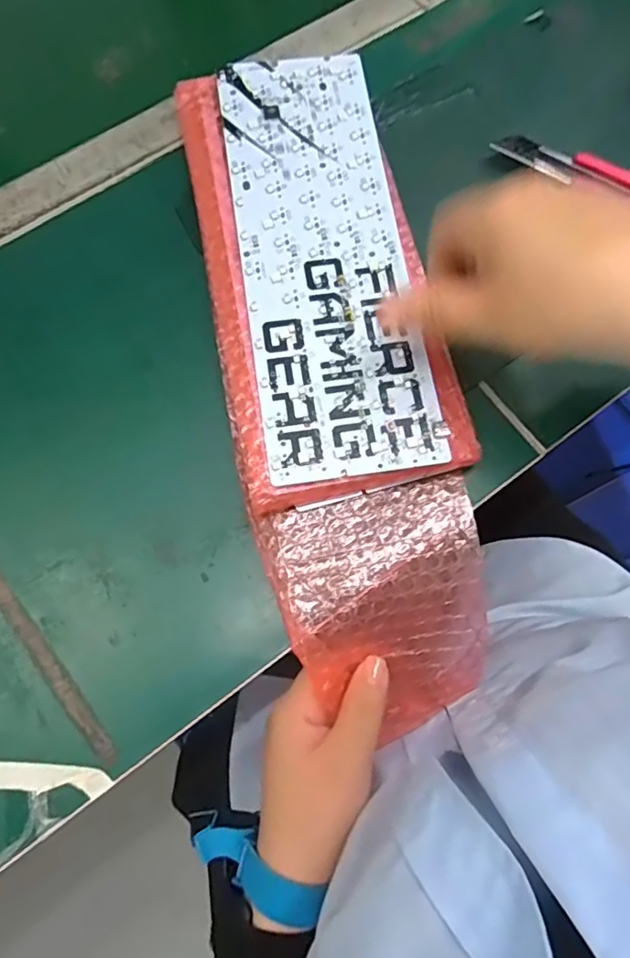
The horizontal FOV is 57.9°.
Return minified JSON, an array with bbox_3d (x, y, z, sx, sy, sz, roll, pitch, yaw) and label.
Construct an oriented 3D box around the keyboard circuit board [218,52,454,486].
[{"bbox_3d":[0.005,-0.133,0.329,0.093,0.005,0.274,-7,75,-4],"label":"keyboard circuit board"}]

